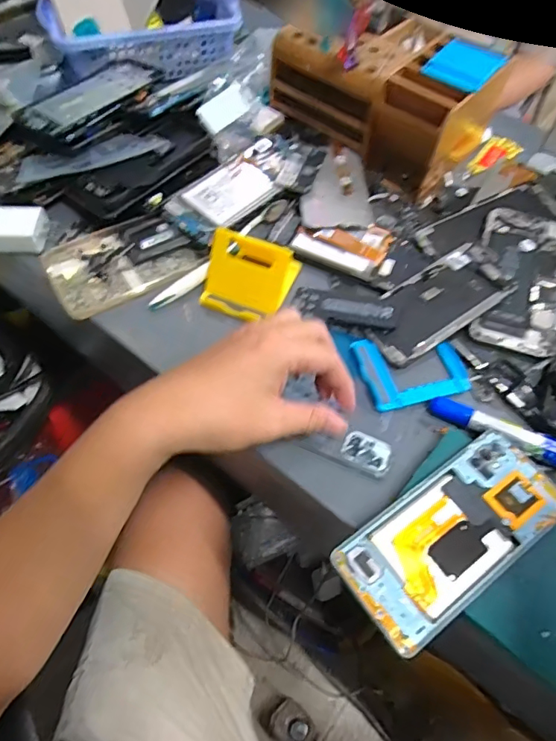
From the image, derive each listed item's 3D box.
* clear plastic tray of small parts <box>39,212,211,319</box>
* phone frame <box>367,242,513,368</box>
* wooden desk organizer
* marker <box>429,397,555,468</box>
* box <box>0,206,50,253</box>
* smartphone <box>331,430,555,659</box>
[{"bbox_3d":[-0.143,-0.103,0.472,0.135,0.018,0.080,-24,62,-16],"label":"clear plastic tray of small parts"},{"bbox_3d":[0.138,-0.059,0.445,0.128,0.006,0.066,-31,68,-9],"label":"phone frame"},{"bbox_3d":[0.112,-0.305,0.533,0.209,0.086,0.126,35,63,18],"label":"wooden desk organizer"},{"bbox_3d":[0.186,0.052,0.386,0.136,0.016,0.020,23,60,11],"label":"marker"},{"bbox_3d":[-0.250,-0.134,0.476,0.053,0.023,0.043,-1,58,-3],"label":"box"},{"bbox_3d":[0.118,0.109,0.339,0.159,0.010,0.076,-31,65,-20],"label":"smartphone"}]

